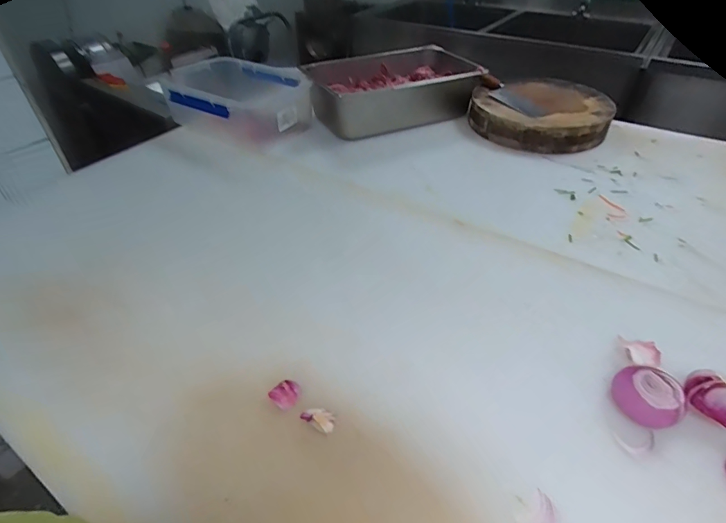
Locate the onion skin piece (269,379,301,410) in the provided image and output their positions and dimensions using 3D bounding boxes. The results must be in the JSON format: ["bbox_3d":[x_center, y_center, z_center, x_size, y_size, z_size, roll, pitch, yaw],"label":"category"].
[{"bbox_3d":[-0.110,0.190,0.590,0.039,0.005,0.042,0,41,0],"label":"onion skin piece"}]

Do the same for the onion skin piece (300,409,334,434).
[{"bbox_3d":[-0.061,0.218,0.567,0.045,0.017,0.027,22,46,23],"label":"onion skin piece"}]

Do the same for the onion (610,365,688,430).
[{"bbox_3d":[0.389,0.183,0.557,0.079,0.049,0.067,15,44,16],"label":"onion"}]

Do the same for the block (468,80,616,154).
[{"bbox_3d":[0.533,-0.453,1.258,0.399,0.104,0.357,8,42,9],"label":"block"}]

